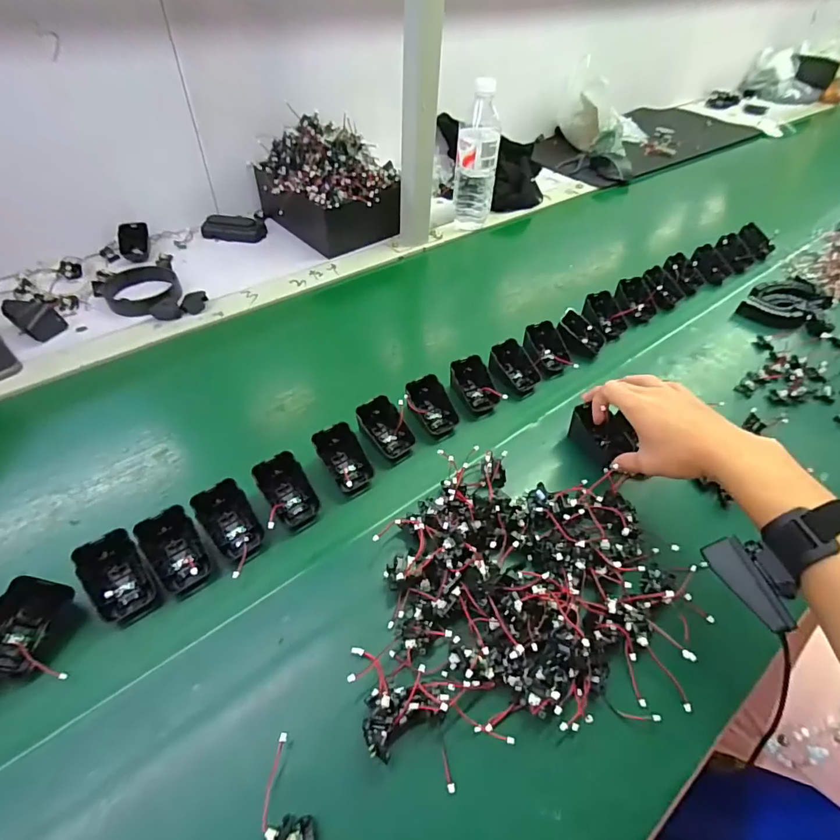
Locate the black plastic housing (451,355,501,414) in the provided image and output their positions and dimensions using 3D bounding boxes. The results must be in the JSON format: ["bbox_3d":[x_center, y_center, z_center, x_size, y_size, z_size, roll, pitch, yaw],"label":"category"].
[{"bbox_3d":[0.066,-0.041,0.566,0.046,0.044,0.062,-22,53,-22],"label":"black plastic housing"}]

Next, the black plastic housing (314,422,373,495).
[{"bbox_3d":[-0.078,0.042,0.483,0.045,0.046,0.059,-30,56,-27],"label":"black plastic housing"}]

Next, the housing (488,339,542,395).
[{"bbox_3d":[0.121,-0.067,0.589,0.042,0.042,0.059,-27,55,-26],"label":"housing"}]

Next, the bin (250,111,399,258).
[{"bbox_3d":[-0.156,-0.407,0.801,0.183,0.142,0.229,-27,55,-26],"label":"bin"}]

